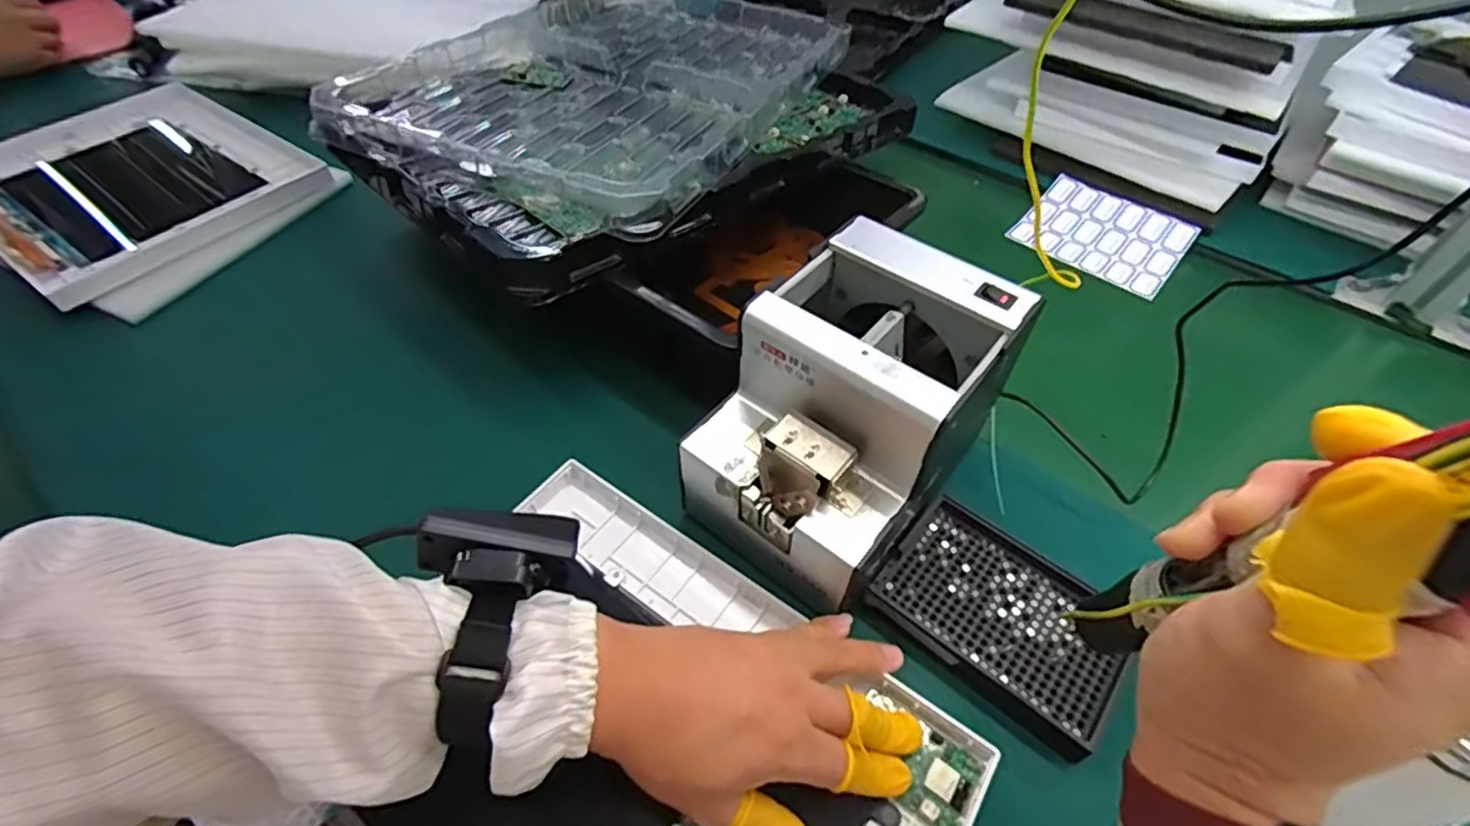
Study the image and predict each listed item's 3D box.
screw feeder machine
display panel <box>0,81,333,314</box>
[{"bbox_3d":[0.072,0.000,0.393,0.130,0.139,0.181,34,57,23],"label":"screw feeder machine"},{"bbox_3d":[-0.672,-0.266,0.725,0.408,0.038,0.306,27,55,25],"label":"display panel"}]

